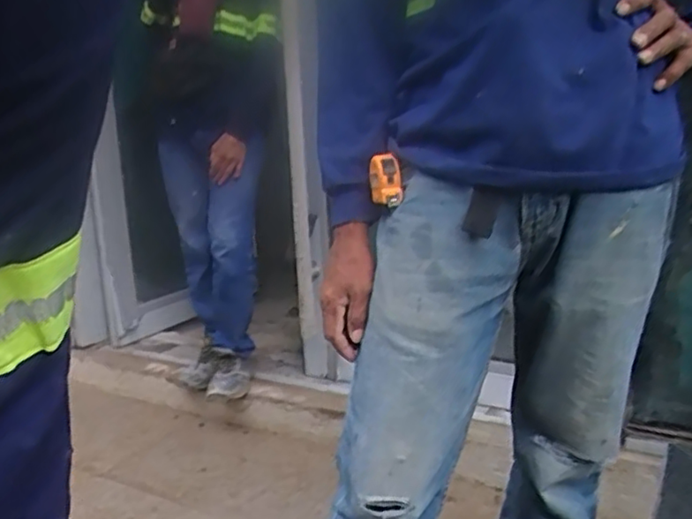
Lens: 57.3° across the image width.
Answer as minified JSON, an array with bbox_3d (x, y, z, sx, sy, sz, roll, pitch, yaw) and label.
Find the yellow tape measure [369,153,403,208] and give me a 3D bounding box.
[{"bbox_3d":[0.050,-0.097,0.784,0.024,0.064,0.053,-6,10,-20],"label":"yellow tape measure"}]

